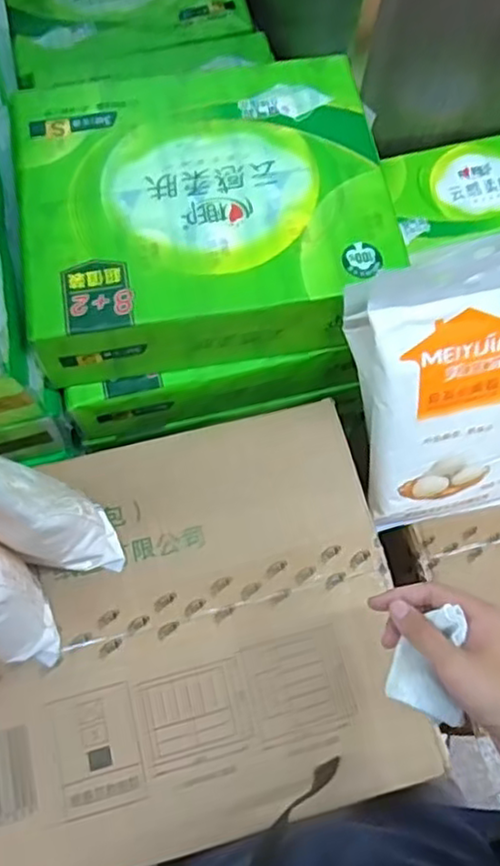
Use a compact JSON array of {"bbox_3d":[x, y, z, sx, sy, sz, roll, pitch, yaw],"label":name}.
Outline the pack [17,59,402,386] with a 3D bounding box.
[{"bbox_3d":[-0.042,-0.201,0.630,0.312,0.090,0.252,-8,70,-5],"label":"pack"}]

